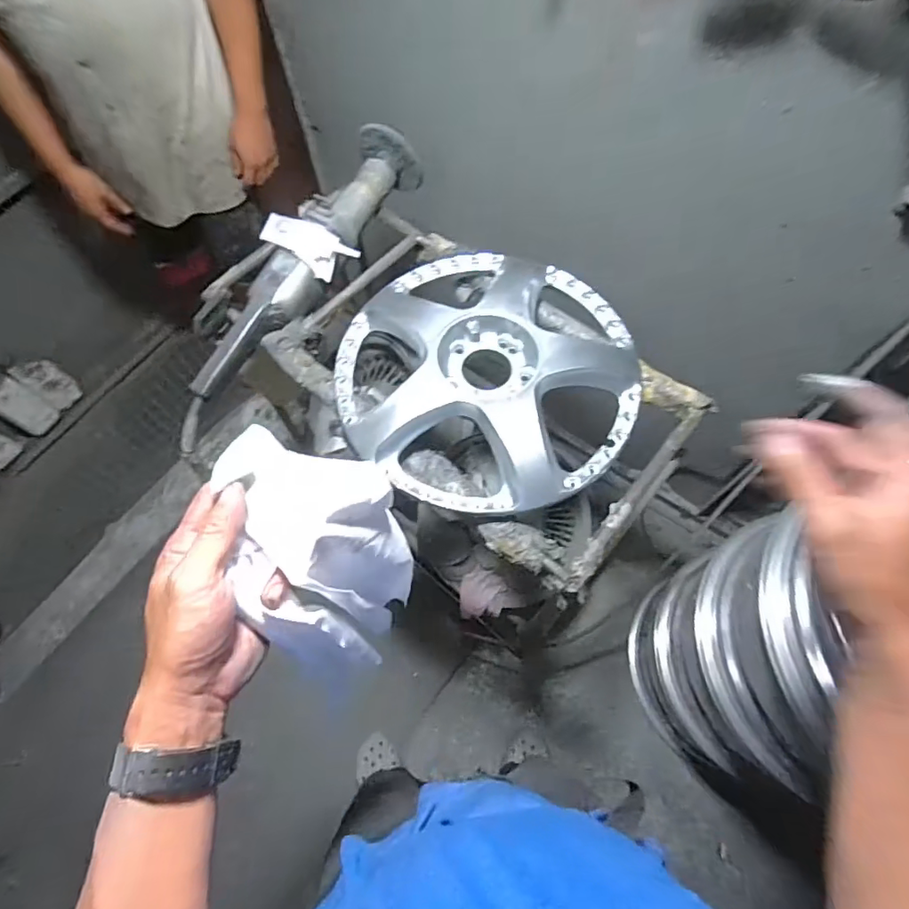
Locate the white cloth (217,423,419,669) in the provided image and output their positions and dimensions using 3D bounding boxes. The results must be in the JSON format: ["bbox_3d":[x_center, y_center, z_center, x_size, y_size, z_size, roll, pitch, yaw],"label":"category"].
[{"bbox_3d":[-0.102,0.078,0.407,0.117,0.153,0.125,9,66,6],"label":"white cloth"}]

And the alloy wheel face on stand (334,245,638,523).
[{"bbox_3d":[0.047,-0.126,0.751,0.418,0.052,0.410,-1,65,2],"label":"alloy wheel face on stand"}]

